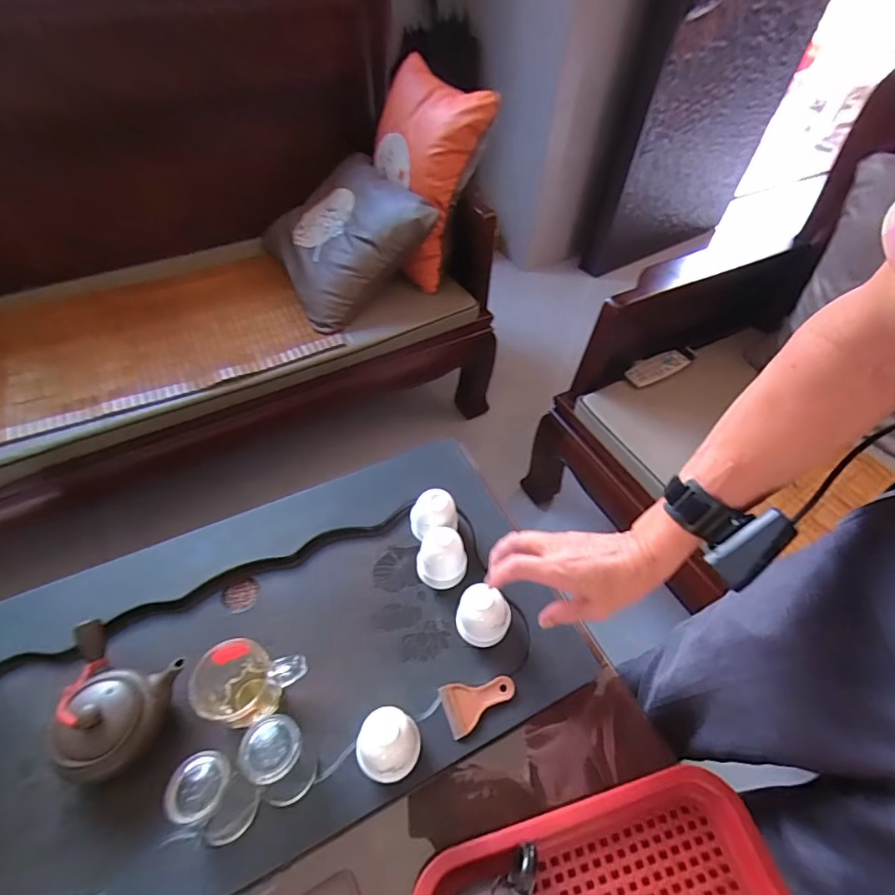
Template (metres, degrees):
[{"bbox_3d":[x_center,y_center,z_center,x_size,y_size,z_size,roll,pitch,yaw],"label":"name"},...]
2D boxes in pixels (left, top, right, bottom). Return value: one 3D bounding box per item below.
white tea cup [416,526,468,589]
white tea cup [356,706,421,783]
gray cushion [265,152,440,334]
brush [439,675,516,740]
[{"bbox_3d":[-0.005,0.131,0.573,0.056,0.066,0.056,1,52,-2],"label":"white tea cup"},{"bbox_3d":[-0.054,0.279,0.453,0.055,0.065,0.055,1,52,-2],"label":"white tea cup"},{"bbox_3d":[-0.241,-0.498,1.110,0.358,0.083,0.383,-40,65,12],"label":"gray cushion"},{"bbox_3d":[0.034,0.264,0.503,0.075,0.011,0.048,-13,54,-13],"label":"brush"}]

